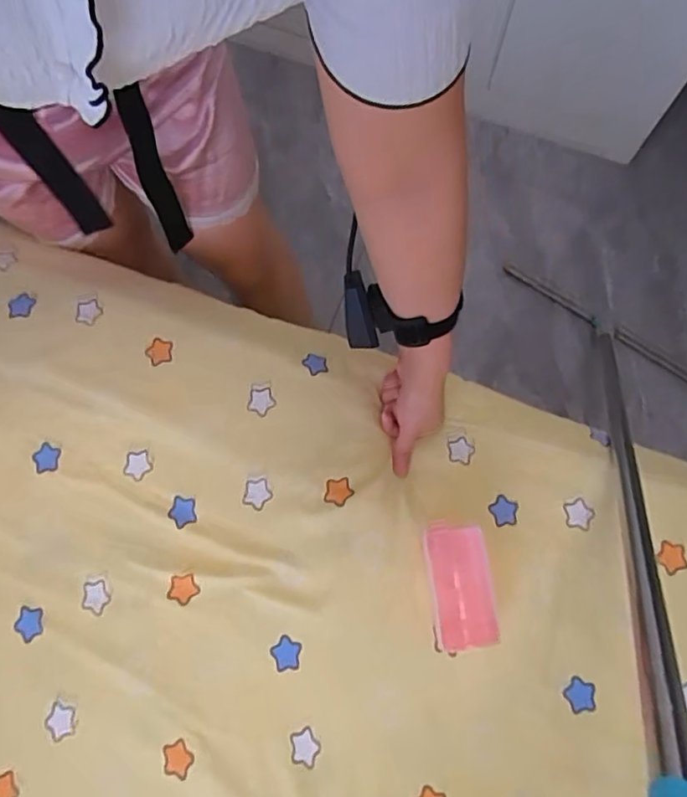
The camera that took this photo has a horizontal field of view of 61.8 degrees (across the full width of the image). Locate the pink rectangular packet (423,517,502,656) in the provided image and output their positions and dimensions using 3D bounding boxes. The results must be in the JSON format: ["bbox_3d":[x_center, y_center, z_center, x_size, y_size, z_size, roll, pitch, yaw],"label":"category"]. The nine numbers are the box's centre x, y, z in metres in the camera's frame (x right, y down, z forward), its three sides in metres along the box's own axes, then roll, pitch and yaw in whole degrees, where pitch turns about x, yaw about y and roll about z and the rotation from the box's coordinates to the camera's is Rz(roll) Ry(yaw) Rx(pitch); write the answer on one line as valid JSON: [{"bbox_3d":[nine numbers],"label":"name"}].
[{"bbox_3d":[0.112,0.180,0.556,0.057,0.036,0.117,-6,75,0],"label":"pink rectangular packet"}]

